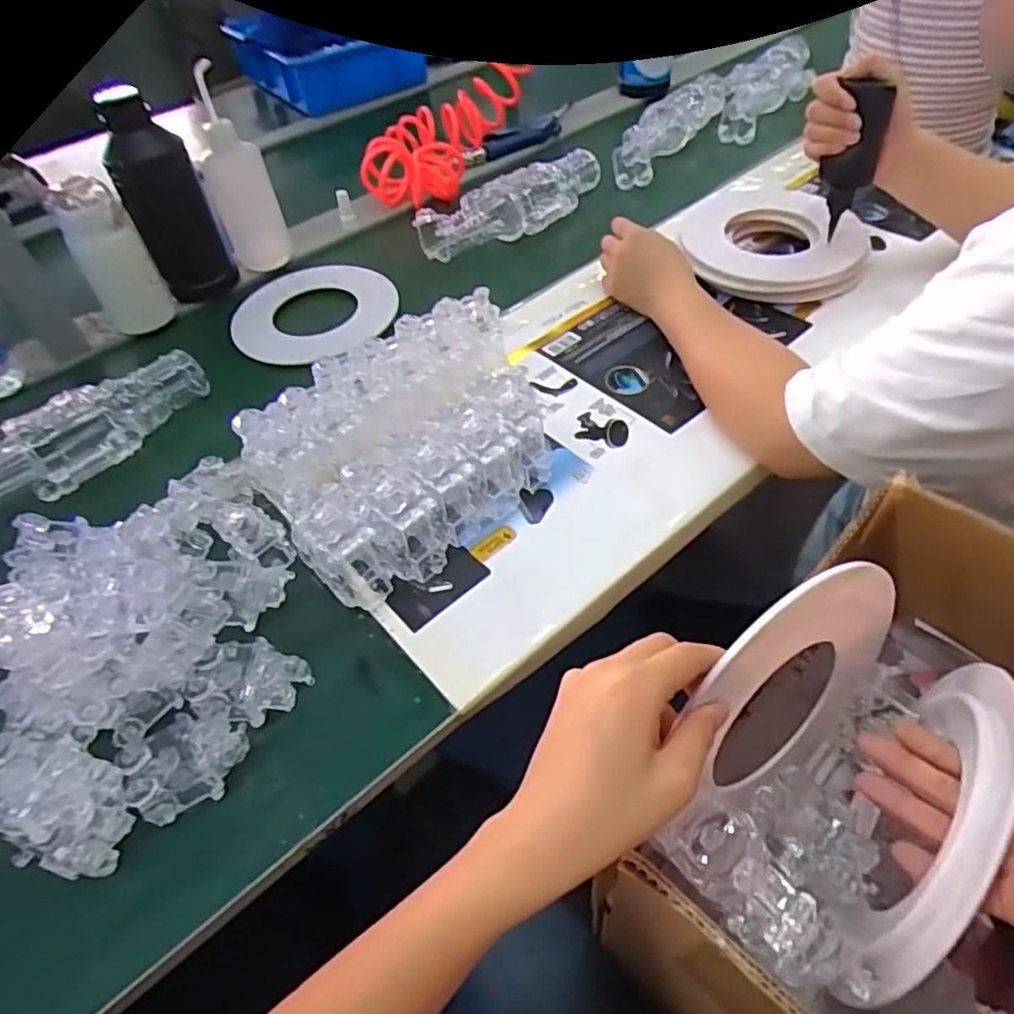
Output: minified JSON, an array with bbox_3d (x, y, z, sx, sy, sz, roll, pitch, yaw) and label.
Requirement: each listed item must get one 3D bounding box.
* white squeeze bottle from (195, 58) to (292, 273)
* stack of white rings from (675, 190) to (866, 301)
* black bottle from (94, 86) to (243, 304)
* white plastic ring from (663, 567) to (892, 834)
[{"bbox_3d":[-0.311,-0.381,0.781,0.072,0.202,0.070,-24,52,-13],"label":"white squeeze bottle"},{"bbox_3d":[0.308,-0.304,0.763,0.187,0.042,0.193,18,54,20],"label":"stack of white rings"},{"bbox_3d":[-0.364,-0.325,0.728,0.076,0.216,0.071,-19,51,-9],"label":"black bottle"},{"bbox_3d":[0.151,0.102,0.364,0.166,0.157,0.009,3,23,-37],"label":"white plastic ring"}]

